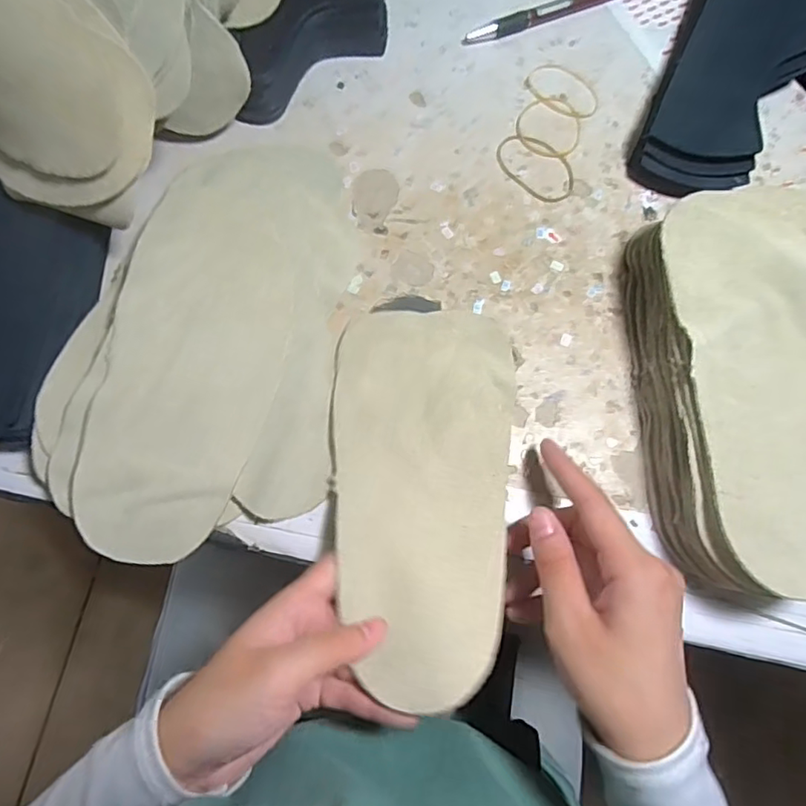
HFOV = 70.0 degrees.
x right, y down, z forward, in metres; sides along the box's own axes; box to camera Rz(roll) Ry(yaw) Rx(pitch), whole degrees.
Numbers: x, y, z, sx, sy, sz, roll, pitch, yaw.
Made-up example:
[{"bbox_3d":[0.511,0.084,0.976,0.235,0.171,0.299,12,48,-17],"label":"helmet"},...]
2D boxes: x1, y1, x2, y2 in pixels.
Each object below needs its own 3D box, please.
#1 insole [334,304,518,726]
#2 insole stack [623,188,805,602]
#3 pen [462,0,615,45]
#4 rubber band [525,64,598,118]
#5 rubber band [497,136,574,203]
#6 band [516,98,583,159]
[{"bbox_3d":[0.012,0.043,0.301,0.097,0.017,0.199,1,66,-1],"label":"insole"},{"bbox_3d":[0.186,-0.009,0.311,0.101,0.052,0.206,1,76,-1],"label":"insole stack"},{"bbox_3d":[0.113,-0.274,0.395,0.151,0.010,0.017,-23,78,-6],"label":"pen"},{"bbox_3d":[0.107,-0.209,0.385,0.051,0.004,0.034,30,78,6],"label":"rubber band"},{"bbox_3d":[0.086,-0.153,0.369,0.056,0.004,0.036,42,79,9],"label":"rubber band"},{"bbox_3d":[0.096,-0.182,0.378,0.042,0.004,0.045,16,77,3],"label":"band"}]

